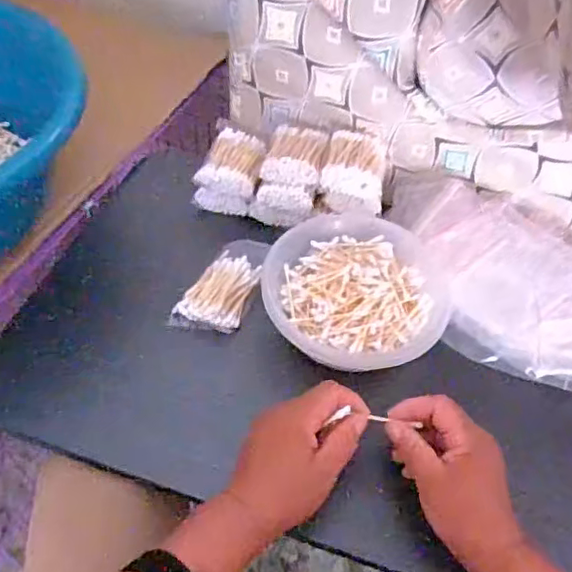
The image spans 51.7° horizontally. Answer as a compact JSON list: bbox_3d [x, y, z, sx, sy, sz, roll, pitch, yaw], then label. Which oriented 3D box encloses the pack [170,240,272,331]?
[{"bbox_3d":[-0.059,-0.005,0.579,0.057,0.021,0.124,18,51,11],"label":"pack"}]

